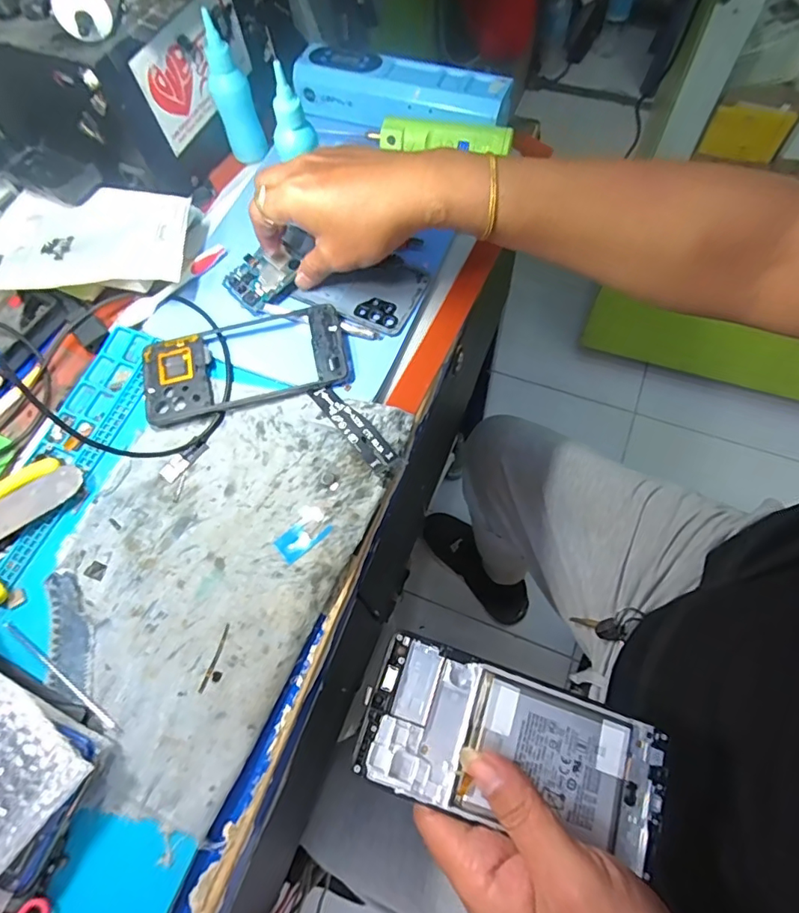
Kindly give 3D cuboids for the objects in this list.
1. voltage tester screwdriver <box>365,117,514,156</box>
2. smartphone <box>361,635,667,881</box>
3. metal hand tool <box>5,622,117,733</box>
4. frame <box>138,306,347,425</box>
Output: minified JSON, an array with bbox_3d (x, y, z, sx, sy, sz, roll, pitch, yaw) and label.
[{"bbox_3d":[0.036,-0.293,0.473,0.132,0.025,0.023,5,66,6],"label":"voltage tester screwdriver"},{"bbox_3d":[0.059,0.145,0.257,0.152,0.008,0.067,18,68,0],"label":"smartphone"},{"bbox_3d":[-0.216,0.135,0.324,0.107,0.004,0.006,33,70,10],"label":"metal hand tool"},{"bbox_3d":[-0.120,-0.073,0.404,0.155,0.014,0.077,-14,71,-1],"label":"frame"}]

